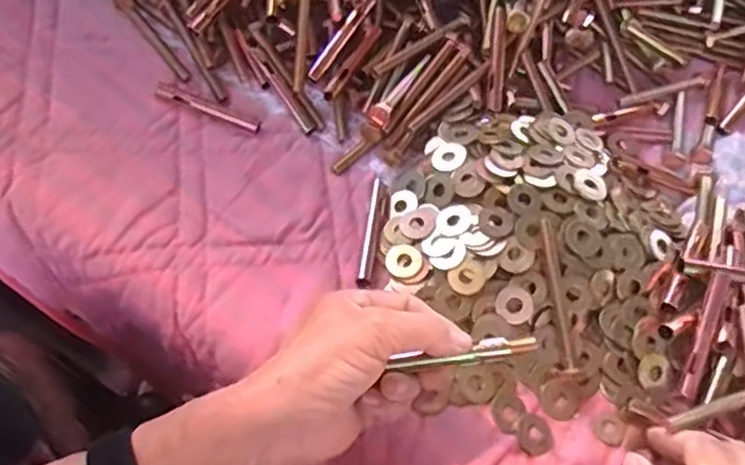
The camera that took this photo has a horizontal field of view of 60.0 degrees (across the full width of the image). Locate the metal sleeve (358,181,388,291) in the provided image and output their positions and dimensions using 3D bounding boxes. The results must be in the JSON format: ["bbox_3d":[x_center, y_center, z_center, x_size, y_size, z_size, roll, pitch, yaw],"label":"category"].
[{"bbox_3d":[0.000,-0.001,0.454,0.012,0.009,0.088,10,59,2],"label":"metal sleeve"}]

